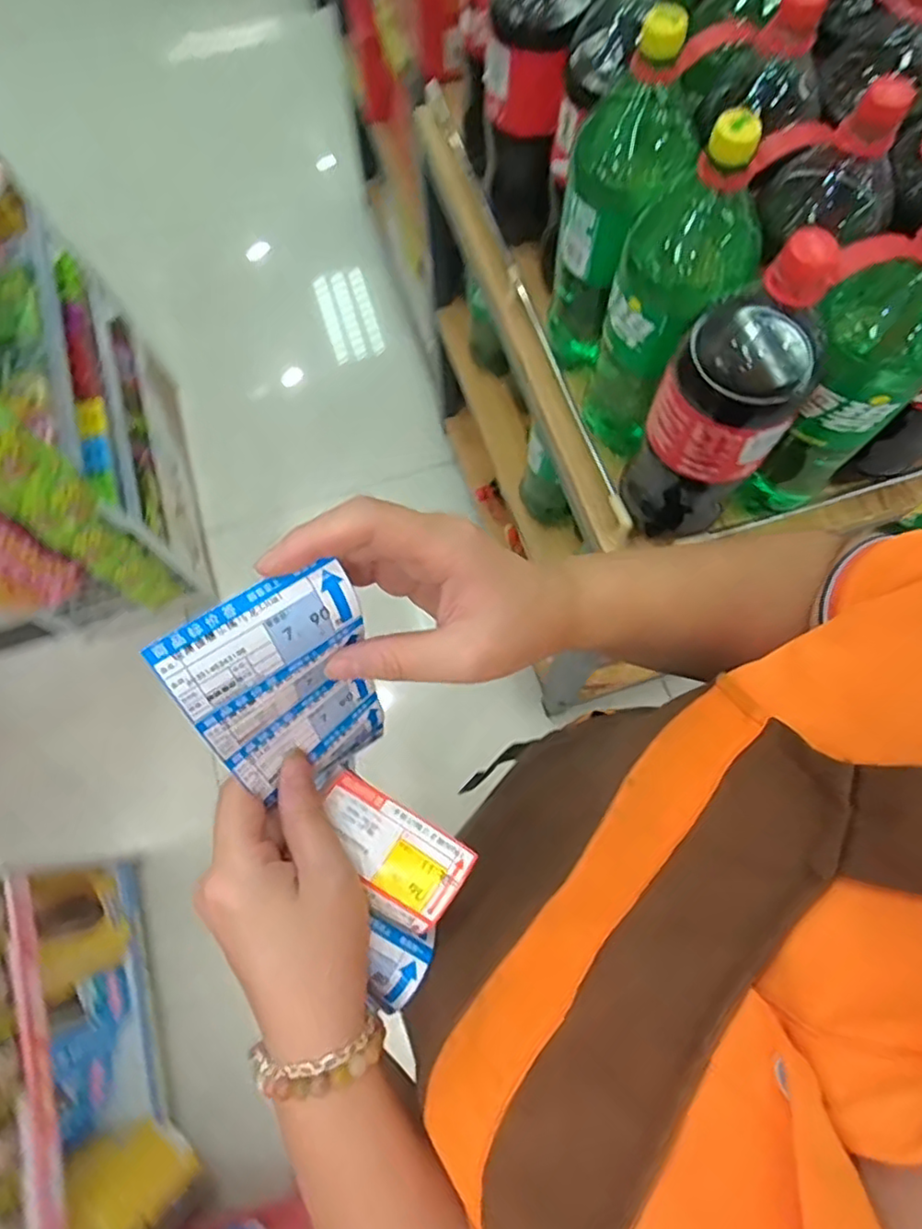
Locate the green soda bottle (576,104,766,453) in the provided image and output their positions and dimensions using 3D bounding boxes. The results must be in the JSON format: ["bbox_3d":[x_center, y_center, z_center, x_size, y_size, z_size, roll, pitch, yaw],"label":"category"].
[{"bbox_3d":[0.184,-0.274,0.573,0.093,0.321,0.118,28,73,8],"label":"green soda bottle"}]

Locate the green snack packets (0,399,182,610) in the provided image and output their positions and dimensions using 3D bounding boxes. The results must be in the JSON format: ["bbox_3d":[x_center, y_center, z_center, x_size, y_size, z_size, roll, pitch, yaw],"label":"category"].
[{"bbox_3d":[-0.633,-0.170,1.027,0.098,0.722,0.114,38,74,10],"label":"green snack packets"}]

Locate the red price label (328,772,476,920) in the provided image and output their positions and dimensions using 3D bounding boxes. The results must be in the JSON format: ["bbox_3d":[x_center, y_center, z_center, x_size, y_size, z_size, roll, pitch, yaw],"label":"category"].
[{"bbox_3d":[-0.035,0.114,0.323,0.078,0.008,0.038,31,72,8],"label":"red price label"}]

